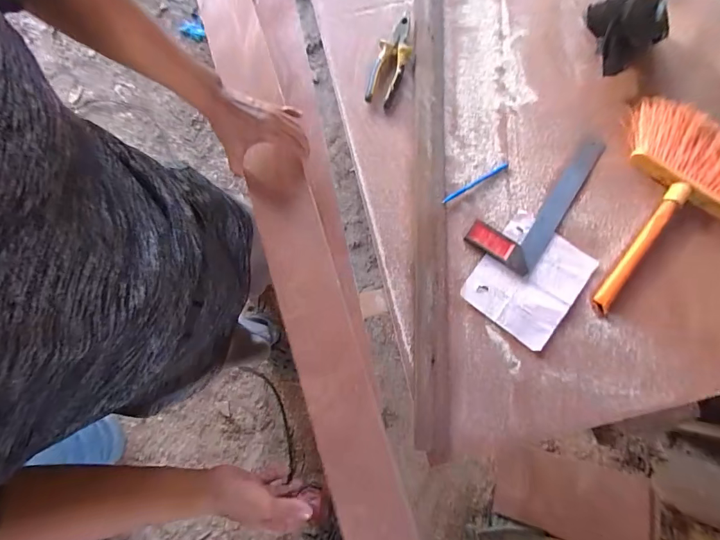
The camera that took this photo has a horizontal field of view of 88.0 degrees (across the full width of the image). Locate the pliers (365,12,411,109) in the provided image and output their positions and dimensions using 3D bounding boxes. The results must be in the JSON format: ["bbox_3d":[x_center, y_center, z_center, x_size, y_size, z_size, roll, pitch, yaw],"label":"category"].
[{"bbox_3d":[0.060,-0.397,0.701,0.061,0.026,0.190,14,77,3],"label":"pliers"}]

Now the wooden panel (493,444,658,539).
[{"bbox_3d":[0.644,0.710,1.157,0.426,0.019,0.233,2,58,32],"label":"wooden panel"}]

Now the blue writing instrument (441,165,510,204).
[{"bbox_3d":[0.204,-0.153,0.660,0.138,0.006,0.010,-30,79,-7],"label":"blue writing instrument"}]

